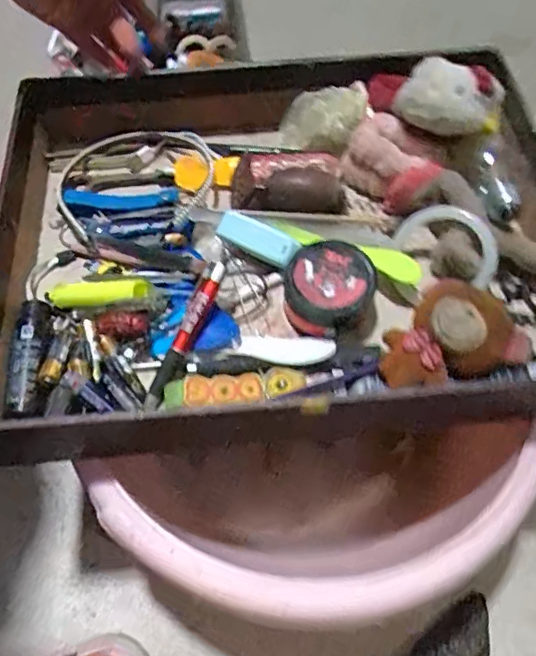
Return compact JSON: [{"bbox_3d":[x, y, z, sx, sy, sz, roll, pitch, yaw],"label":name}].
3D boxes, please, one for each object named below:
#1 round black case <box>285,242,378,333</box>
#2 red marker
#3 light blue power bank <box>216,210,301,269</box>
[{"bbox_3d":[0.045,-0.032,0.420,0.063,0.039,0.067,0,60,0],"label":"round black case"},{"bbox_3d":[-0.061,0.007,0.400,0.018,0.019,0.117,23,82,13],"label":"red marker"},{"bbox_3d":[-0.008,-0.070,0.442,0.068,0.014,0.025,27,95,14],"label":"light blue power bank"}]

